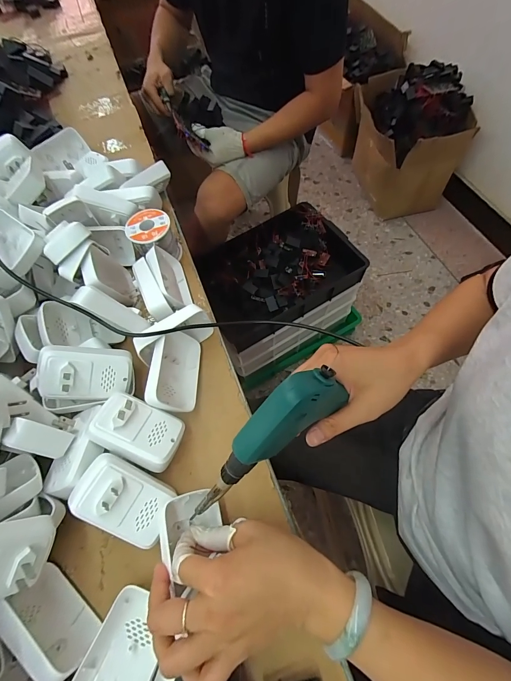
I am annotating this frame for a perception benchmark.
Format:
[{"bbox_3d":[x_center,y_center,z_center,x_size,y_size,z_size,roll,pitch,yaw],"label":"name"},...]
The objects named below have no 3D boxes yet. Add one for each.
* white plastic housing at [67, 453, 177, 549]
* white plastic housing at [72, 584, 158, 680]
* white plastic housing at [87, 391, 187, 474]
[{"bbox_3d":[-0.123,0.156,0.300,0.092,0.021,0.058,34,59,-12],"label":"white plastic housing"},{"bbox_3d":[-0.115,0.275,0.265,0.061,0.027,0.094,19,47,12],"label":"white plastic housing"},{"bbox_3d":[-0.125,0.097,0.336,0.091,0.032,0.059,33,52,-5],"label":"white plastic housing"}]

